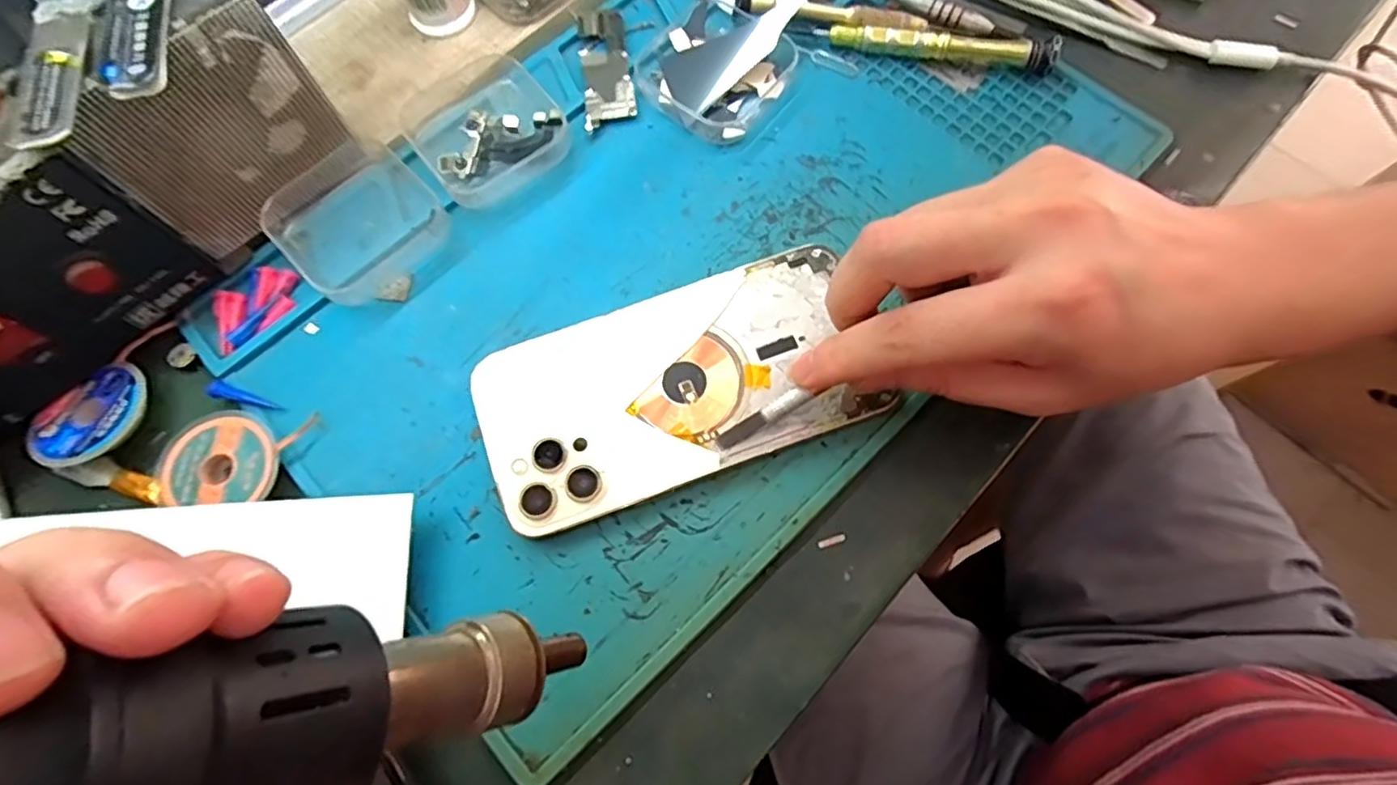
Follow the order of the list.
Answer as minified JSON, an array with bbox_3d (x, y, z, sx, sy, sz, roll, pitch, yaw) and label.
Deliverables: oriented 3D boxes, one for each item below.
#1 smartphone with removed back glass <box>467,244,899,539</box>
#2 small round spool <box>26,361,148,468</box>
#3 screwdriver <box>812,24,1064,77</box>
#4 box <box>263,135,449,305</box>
[{"bbox_3d":[-0.010,-0.003,0.251,0.151,0.005,0.077,-20,72,-4],"label":"smartphone with removed back glass"},{"bbox_3d":[-0.241,0.011,0.253,0.043,0.015,0.039,-31,74,-8],"label":"small round spool"},{"bbox_3d":[0.113,-0.169,0.302,0.107,0.016,0.016,13,73,6],"label":"screwdriver"},{"bbox_3d":[-0.148,-0.074,0.279,0.062,0.019,0.063,42,78,14],"label":"box"}]

